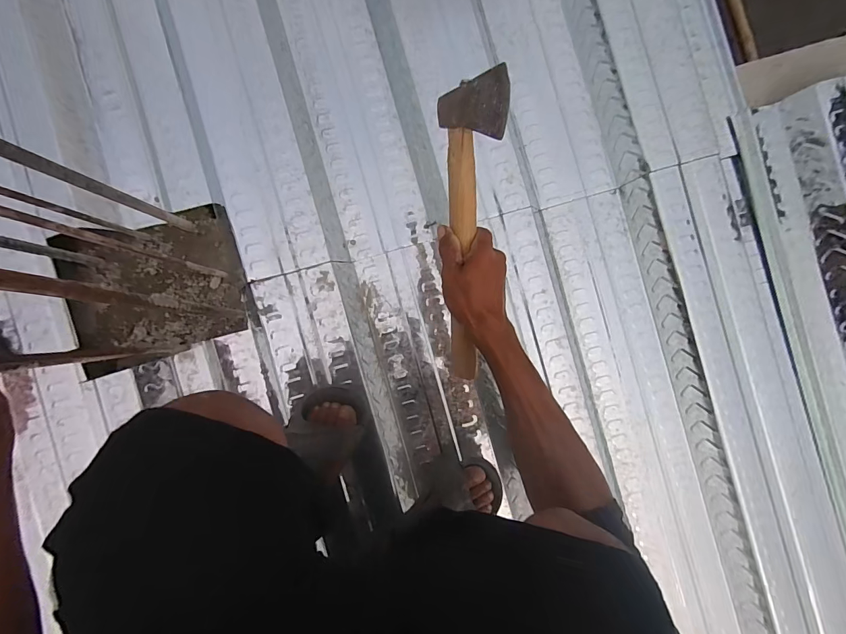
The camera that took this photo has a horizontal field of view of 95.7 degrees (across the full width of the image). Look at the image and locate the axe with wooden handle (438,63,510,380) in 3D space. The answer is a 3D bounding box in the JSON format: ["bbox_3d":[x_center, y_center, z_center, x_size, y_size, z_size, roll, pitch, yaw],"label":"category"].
[{"bbox_3d":[0.045,-0.074,0.433,0.049,0.100,0.342,-1,114,-4],"label":"axe with wooden handle"}]

